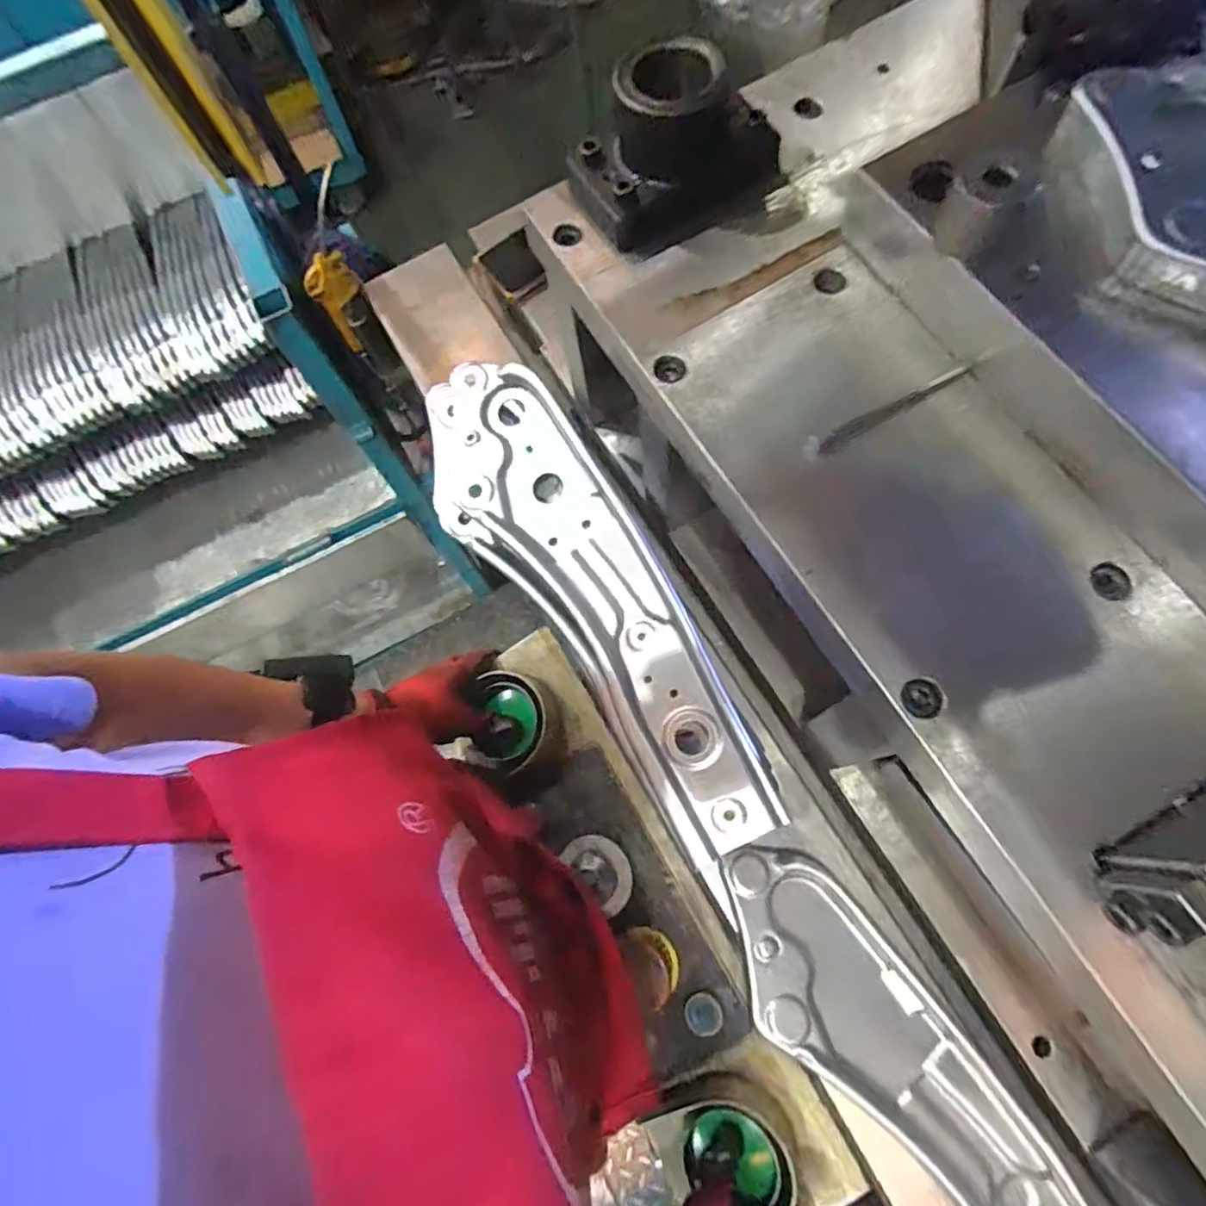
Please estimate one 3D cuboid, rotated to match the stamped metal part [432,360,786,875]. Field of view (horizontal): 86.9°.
[{"bbox_3d":[-0.018,-0.008,0.501,0.124,0.021,0.436,-33,77,7],"label":"stamped metal part"}]

